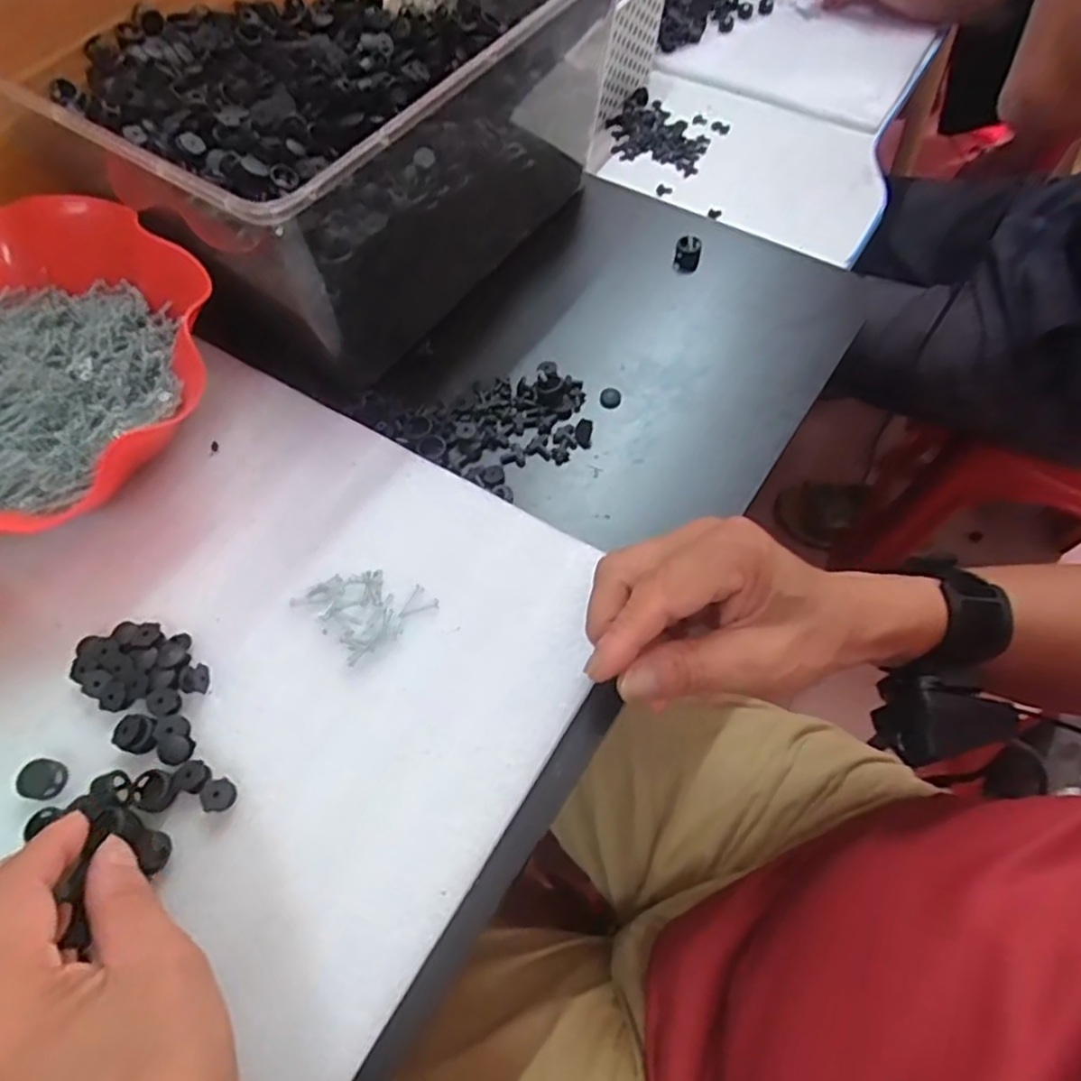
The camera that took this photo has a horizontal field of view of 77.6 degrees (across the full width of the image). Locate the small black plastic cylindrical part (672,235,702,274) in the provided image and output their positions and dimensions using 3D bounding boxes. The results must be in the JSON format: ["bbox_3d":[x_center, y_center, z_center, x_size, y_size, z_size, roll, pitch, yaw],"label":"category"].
[{"bbox_3d":[0.100,-0.193,0.456,0.017,0.015,0.020,11,63,5],"label":"small black plastic cylindrical part"}]

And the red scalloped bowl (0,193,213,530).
[{"bbox_3d":[-0.297,-0.094,0.374,0.218,0.070,0.202,0,63,0],"label":"red scalloped bowl"}]

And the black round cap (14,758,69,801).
[{"bbox_3d":[-0.225,0.108,0.303,0.019,0.007,0.017,6,63,3],"label":"black round cap"}]

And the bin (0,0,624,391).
[{"bbox_3d":[-0.135,-0.297,0.432,0.309,0.132,0.324,35,68,16],"label":"bin"}]

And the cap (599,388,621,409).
[{"bbox_3d":[0.042,-0.086,0.405,0.013,0.004,0.014,0,63,0],"label":"cap"}]

